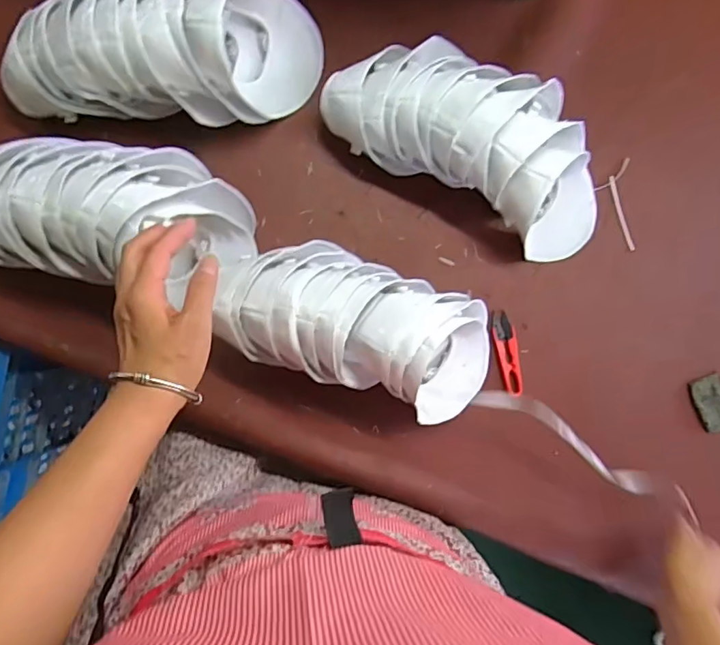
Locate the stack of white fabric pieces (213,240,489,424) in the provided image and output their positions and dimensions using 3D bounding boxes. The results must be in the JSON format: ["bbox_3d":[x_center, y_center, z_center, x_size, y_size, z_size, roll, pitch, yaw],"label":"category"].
[{"bbox_3d":[0.000,0.003,0.576,0.310,0.125,0.140,21,85,-6],"label":"stack of white fabric pieces"}]

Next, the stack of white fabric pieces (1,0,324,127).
[{"bbox_3d":[-0.204,-0.292,0.570,0.329,0.115,0.147,-5,88,-8],"label":"stack of white fabric pieces"}]

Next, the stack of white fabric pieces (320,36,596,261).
[{"bbox_3d":[0.138,-0.209,0.605,0.352,0.122,0.152,28,84,-5],"label":"stack of white fabric pieces"}]

